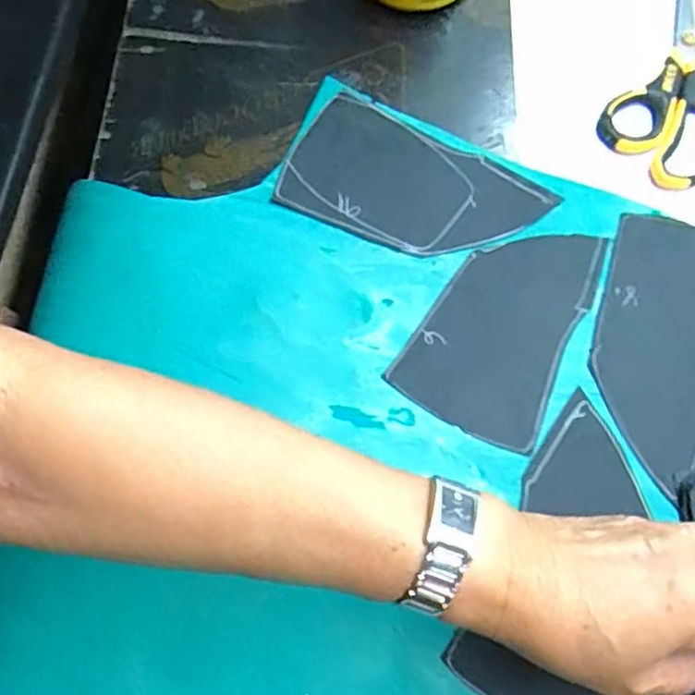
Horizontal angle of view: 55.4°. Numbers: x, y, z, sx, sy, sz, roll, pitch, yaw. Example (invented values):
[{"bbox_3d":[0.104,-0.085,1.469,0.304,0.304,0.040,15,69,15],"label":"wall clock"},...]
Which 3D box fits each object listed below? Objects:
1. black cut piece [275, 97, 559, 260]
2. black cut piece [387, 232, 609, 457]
[{"bbox_3d":[0.043,-0.106,0.441,0.168,0.004,0.088,22,78,7],"label":"black cut piece"},{"bbox_3d":[0.095,-0.016,0.415,0.092,0.010,0.144,24,74,7],"label":"black cut piece"}]

